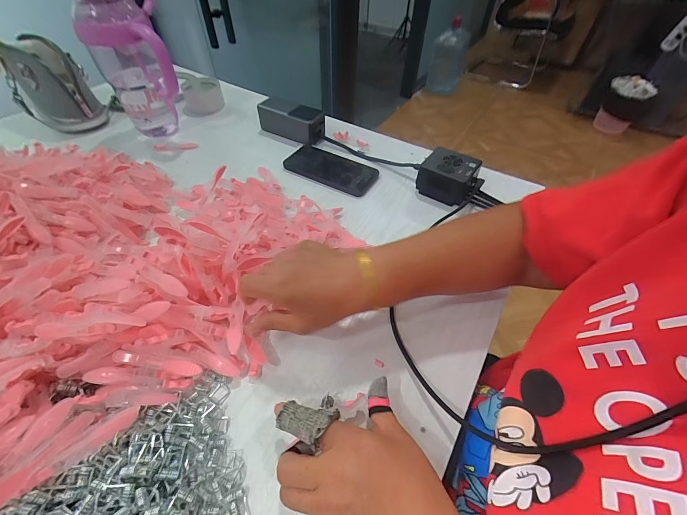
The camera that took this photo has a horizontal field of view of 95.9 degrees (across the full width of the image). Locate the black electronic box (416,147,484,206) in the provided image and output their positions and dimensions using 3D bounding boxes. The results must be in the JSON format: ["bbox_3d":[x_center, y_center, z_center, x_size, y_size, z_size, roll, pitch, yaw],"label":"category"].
[{"bbox_3d":[0.169,-0.127,0.495,0.092,0.053,0.078,20,51,14],"label":"black electronic box"}]

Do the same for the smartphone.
[{"bbox_3d":[-0.024,-0.153,0.535,0.162,0.013,0.078,24,53,18],"label":"smartphone"}]

